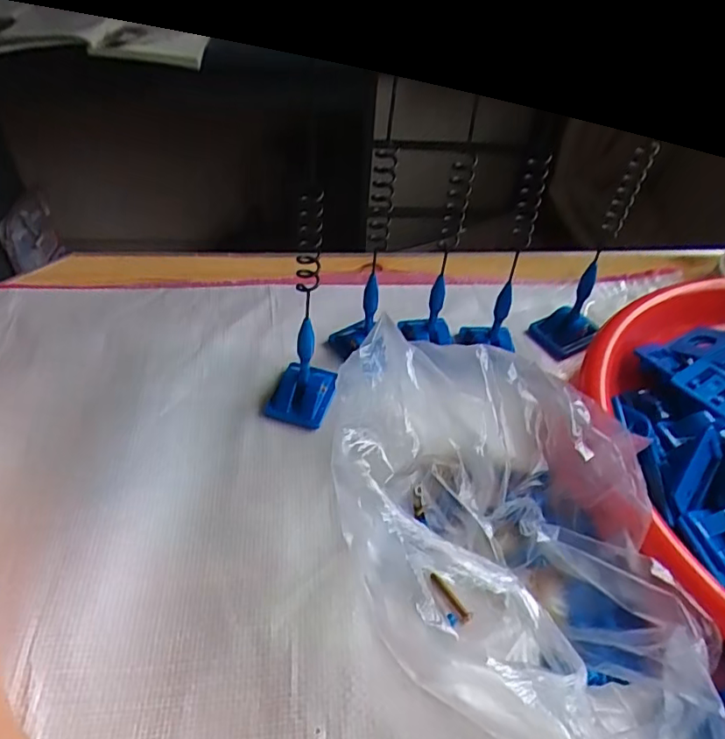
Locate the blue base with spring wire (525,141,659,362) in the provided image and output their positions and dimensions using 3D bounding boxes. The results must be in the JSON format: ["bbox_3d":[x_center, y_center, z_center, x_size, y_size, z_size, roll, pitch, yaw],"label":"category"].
[{"bbox_3d":[0.145,-0.070,0.365,0.039,0.133,0.036,26,48,20],"label":"blue base with spring wire"}]

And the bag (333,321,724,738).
[{"bbox_3d":[0.058,0.066,0.261,0.134,0.072,0.208,-1,45,-6],"label":"bag"}]

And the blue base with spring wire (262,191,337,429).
[{"bbox_3d":[-0.034,-0.028,0.308,0.038,0.126,0.043,4,45,0],"label":"blue base with spring wire"}]

